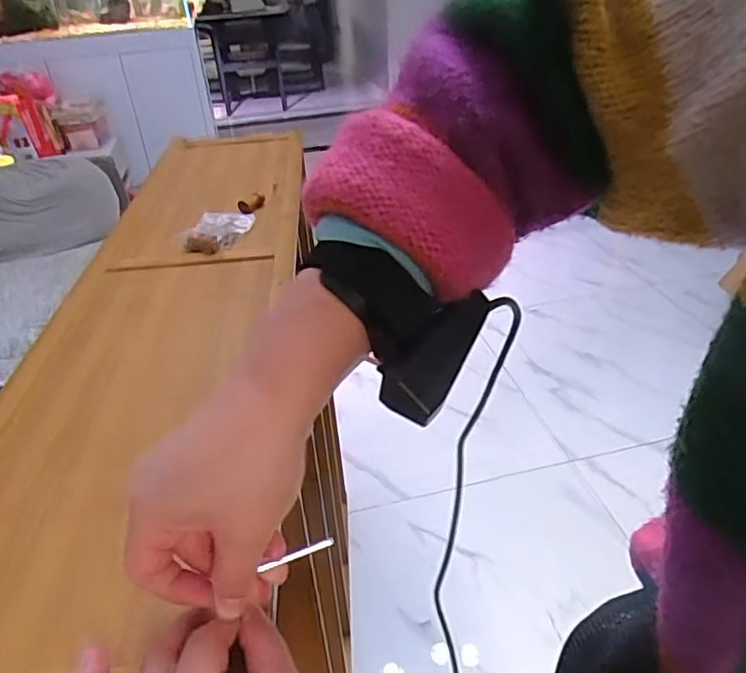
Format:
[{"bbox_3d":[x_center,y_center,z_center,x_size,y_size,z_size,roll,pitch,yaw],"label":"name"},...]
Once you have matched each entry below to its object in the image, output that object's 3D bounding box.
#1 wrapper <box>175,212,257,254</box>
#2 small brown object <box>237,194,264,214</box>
[{"bbox_3d":[-0.183,-0.124,0.691,0.061,0.019,0.097,5,34,13],"label":"wrapper"},{"bbox_3d":[-0.155,-0.167,0.754,0.017,0.017,0.050,10,36,20],"label":"small brown object"}]

